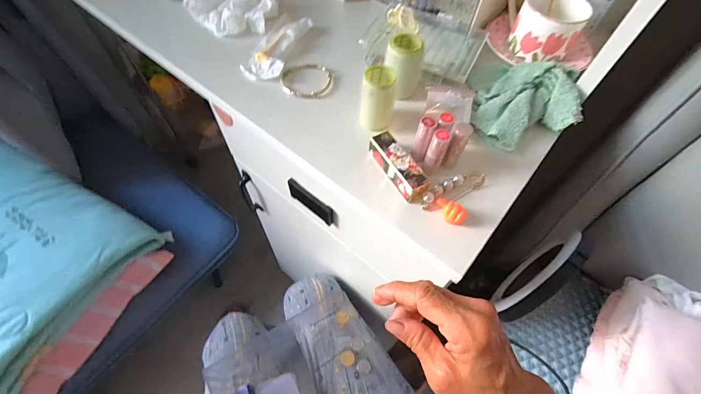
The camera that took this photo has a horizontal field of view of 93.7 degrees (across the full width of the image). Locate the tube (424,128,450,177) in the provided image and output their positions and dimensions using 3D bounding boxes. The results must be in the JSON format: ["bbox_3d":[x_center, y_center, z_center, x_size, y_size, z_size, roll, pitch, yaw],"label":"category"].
[{"bbox_3d":[0.084,-0.043,0.321,0.016,0.050,0.014,16,59,6],"label":"tube"}]

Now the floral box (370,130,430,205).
[{"bbox_3d":[0.048,-0.031,0.332,0.026,0.024,0.077,-27,64,-18],"label":"floral box"}]

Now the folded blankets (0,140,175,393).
[{"bbox_3d":[-0.786,0.128,0.695,0.608,0.158,0.460,27,61,12],"label":"folded blankets"}]

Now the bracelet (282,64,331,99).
[{"bbox_3d":[-0.054,-0.145,0.407,0.061,0.005,0.061,2,59,-3],"label":"bracelet"}]

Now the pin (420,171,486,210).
[{"bbox_3d":[0.103,-0.008,0.329,0.077,0.009,0.020,-25,63,-17],"label":"pin"}]

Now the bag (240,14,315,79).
[{"bbox_3d":[-0.097,-0.205,0.438,0.053,0.012,0.136,19,60,8],"label":"bag"}]

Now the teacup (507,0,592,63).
[{"bbox_3d":[0.249,-0.224,0.422,0.079,0.056,0.094,4,59,-1],"label":"teacup"}]

